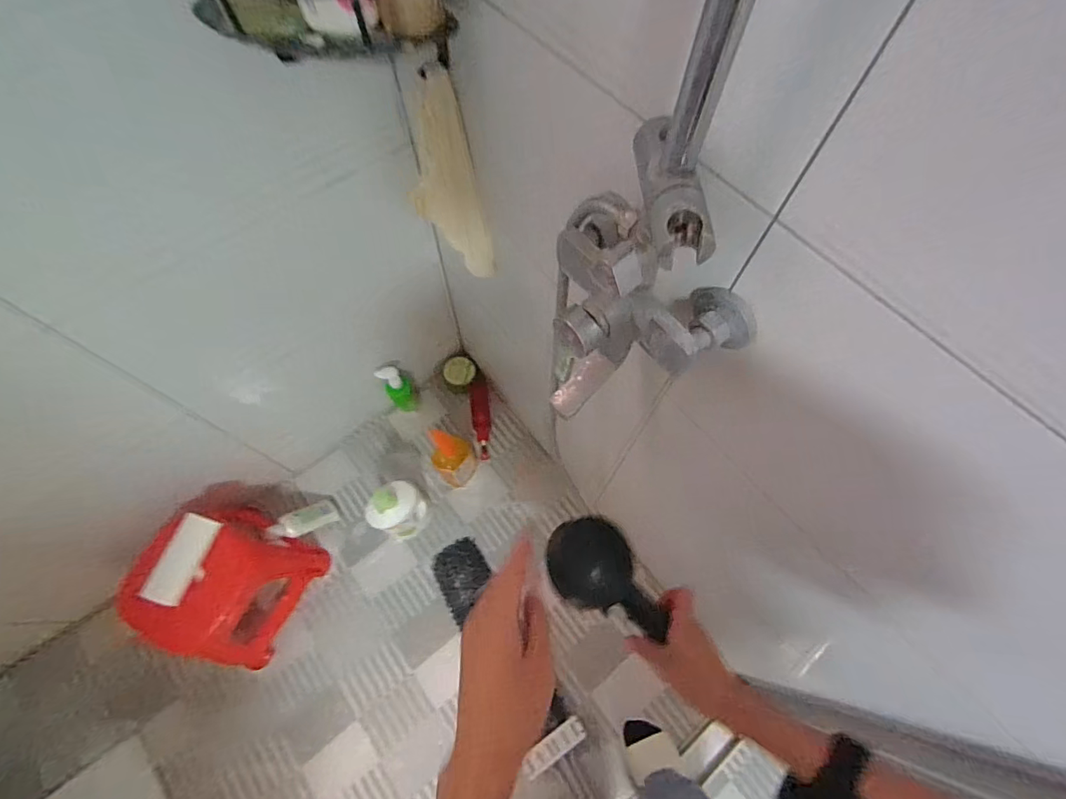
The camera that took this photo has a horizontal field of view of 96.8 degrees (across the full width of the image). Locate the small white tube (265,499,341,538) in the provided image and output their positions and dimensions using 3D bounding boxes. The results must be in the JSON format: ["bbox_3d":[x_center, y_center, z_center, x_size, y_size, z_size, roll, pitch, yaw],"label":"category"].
[{"bbox_3d":[-0.575,0.304,1.187,0.061,0.179,0.035,44,114,17],"label":"small white tube"}]

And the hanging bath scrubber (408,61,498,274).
[{"bbox_3d":[-0.119,-0.294,0.684,0.088,0.283,0.095,-24,68,-11],"label":"hanging bath scrubber"}]

